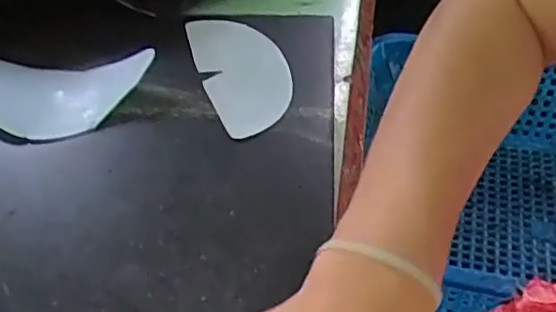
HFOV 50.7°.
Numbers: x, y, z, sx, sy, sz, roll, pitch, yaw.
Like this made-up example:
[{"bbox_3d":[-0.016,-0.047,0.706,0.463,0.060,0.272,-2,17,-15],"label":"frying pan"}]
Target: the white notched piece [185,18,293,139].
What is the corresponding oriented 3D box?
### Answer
[{"bbox_3d":[-0.027,-0.069,0.463,0.065,0.006,0.146,-17,47,-8],"label":"white notched piece"}]

